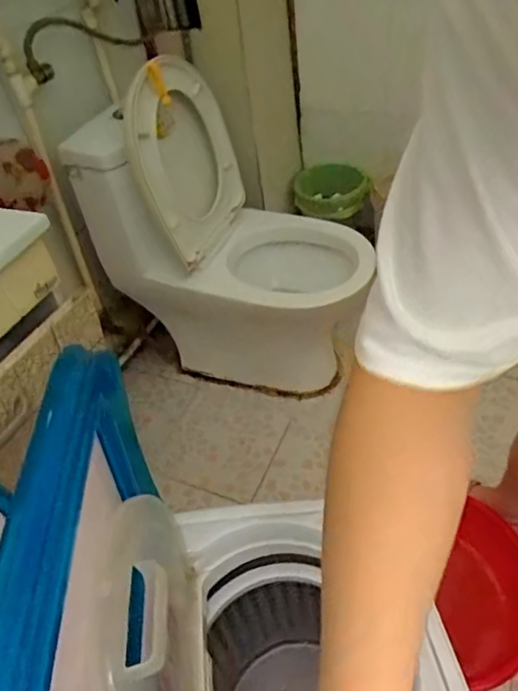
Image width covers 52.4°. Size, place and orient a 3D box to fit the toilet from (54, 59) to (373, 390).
[{"bbox_3d":[-0.058,-0.251,1.341,0.623,0.790,0.389,1,45,10],"label":"toilet"}]

